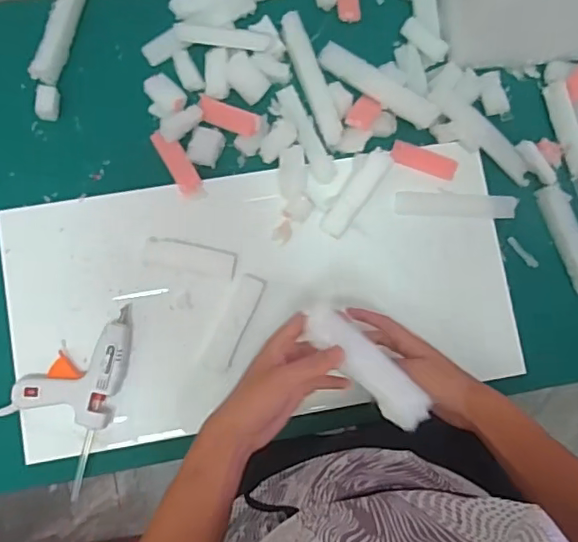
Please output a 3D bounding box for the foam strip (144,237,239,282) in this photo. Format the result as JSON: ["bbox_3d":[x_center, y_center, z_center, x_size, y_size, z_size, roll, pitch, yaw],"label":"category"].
[{"bbox_3d":[-0.118,-0.017,0.673,0.108,0.004,0.034,10,84,-1],"label":"foam strip"}]

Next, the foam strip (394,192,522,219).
[{"bbox_3d":[0.210,-0.082,0.700,0.150,0.009,0.031,2,84,-2],"label":"foam strip"}]

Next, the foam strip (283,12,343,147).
[{"bbox_3d":[0.028,-0.238,0.689,0.026,0.022,0.170,-19,85,-4],"label":"foam strip"}]

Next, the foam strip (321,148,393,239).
[{"bbox_3d":[0.081,-0.094,0.671,0.029,0.013,0.117,36,99,2],"label":"foam strip"}]

